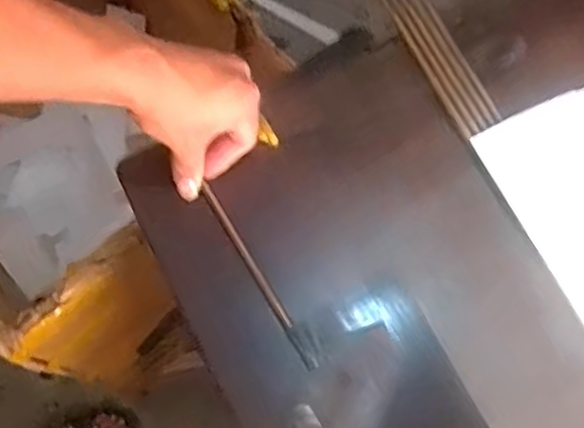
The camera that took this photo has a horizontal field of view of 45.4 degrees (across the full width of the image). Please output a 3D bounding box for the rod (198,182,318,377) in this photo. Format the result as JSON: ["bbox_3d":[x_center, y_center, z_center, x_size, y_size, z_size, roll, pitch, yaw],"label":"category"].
[{"bbox_3d":[-0.024,0.048,0.524,0.008,0.011,0.155,-29,72,-12],"label":"rod"}]

